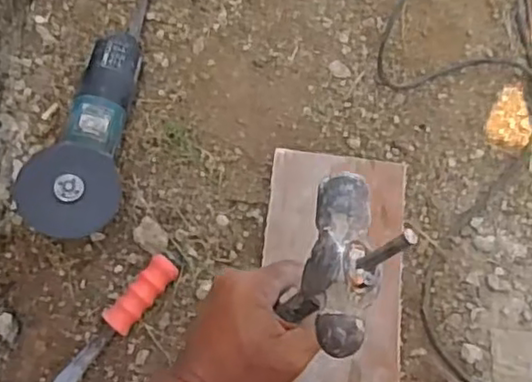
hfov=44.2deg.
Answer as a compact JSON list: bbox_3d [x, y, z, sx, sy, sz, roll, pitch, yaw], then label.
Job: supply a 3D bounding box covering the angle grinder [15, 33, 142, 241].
[{"bbox_3d":[-0.190,-0.067,0.746,0.087,0.104,0.269,10,66,4],"label":"angle grinder"}]

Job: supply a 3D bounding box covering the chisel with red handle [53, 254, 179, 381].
[{"bbox_3d":[-0.161,0.143,0.696,0.029,0.042,0.172,38,69,14],"label":"chisel with red handle"}]

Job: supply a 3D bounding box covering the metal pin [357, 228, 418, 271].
[{"bbox_3d":[0.067,0.032,0.357,0.006,0.048,0.008,5,62,-29],"label":"metal pin"}]

